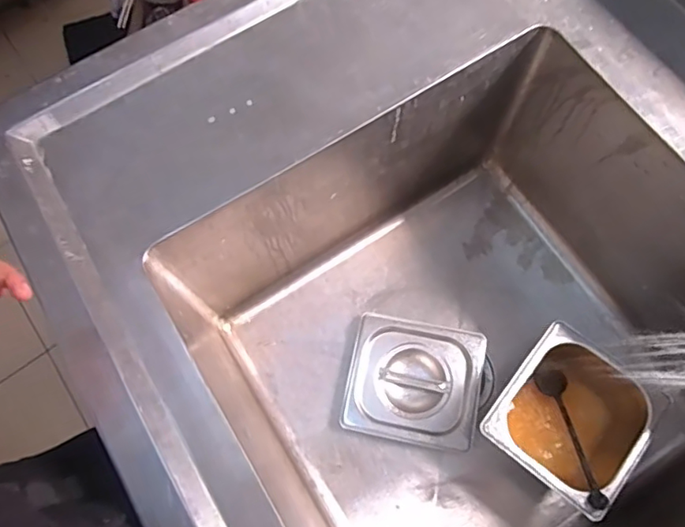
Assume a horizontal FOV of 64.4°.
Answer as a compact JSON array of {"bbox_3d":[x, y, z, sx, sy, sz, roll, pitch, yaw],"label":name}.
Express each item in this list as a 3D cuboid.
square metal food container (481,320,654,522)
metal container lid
[{"bbox_3d":[0.283,0.198,0.696,0.164,0.092,0.173,39,78,13],"label":"square metal food container"},{"bbox_3d":[0.102,0.168,0.780,0.182,0.026,0.167,10,74,5],"label":"metal container lid"}]

